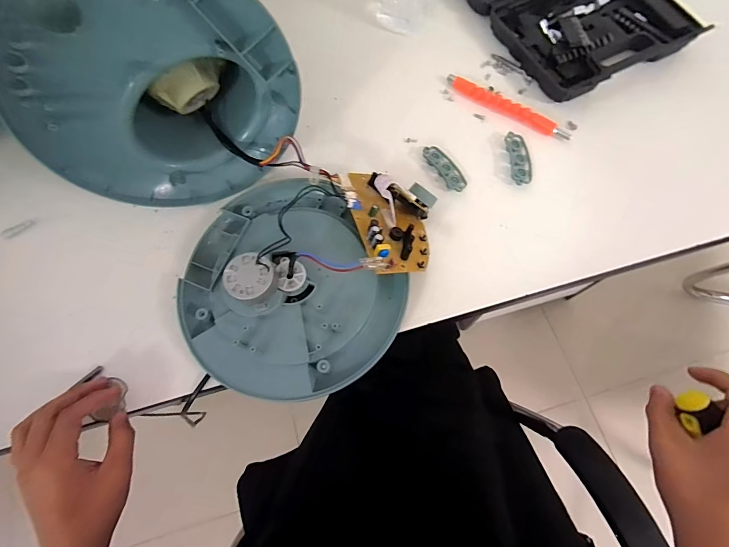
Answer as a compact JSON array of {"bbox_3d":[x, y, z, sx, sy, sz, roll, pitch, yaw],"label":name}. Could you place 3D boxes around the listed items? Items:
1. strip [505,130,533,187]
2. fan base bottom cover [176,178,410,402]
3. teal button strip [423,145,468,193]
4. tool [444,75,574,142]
[{"bbox_3d":[0.188,-0.139,0.458,0.027,0.008,0.068,-6,70,1],"label":"strip"},{"bbox_3d":[-0.083,0.005,0.393,0.234,0.053,0.244,-35,73,-9],"label":"fan base bottom cover"},{"bbox_3d":[0.100,-0.129,0.460,0.028,0.009,0.068,-32,72,-8],"label":"teal button strip"},{"bbox_3d":[0.179,-0.212,0.481,0.168,0.010,0.019,34,75,13],"label":"tool"}]

